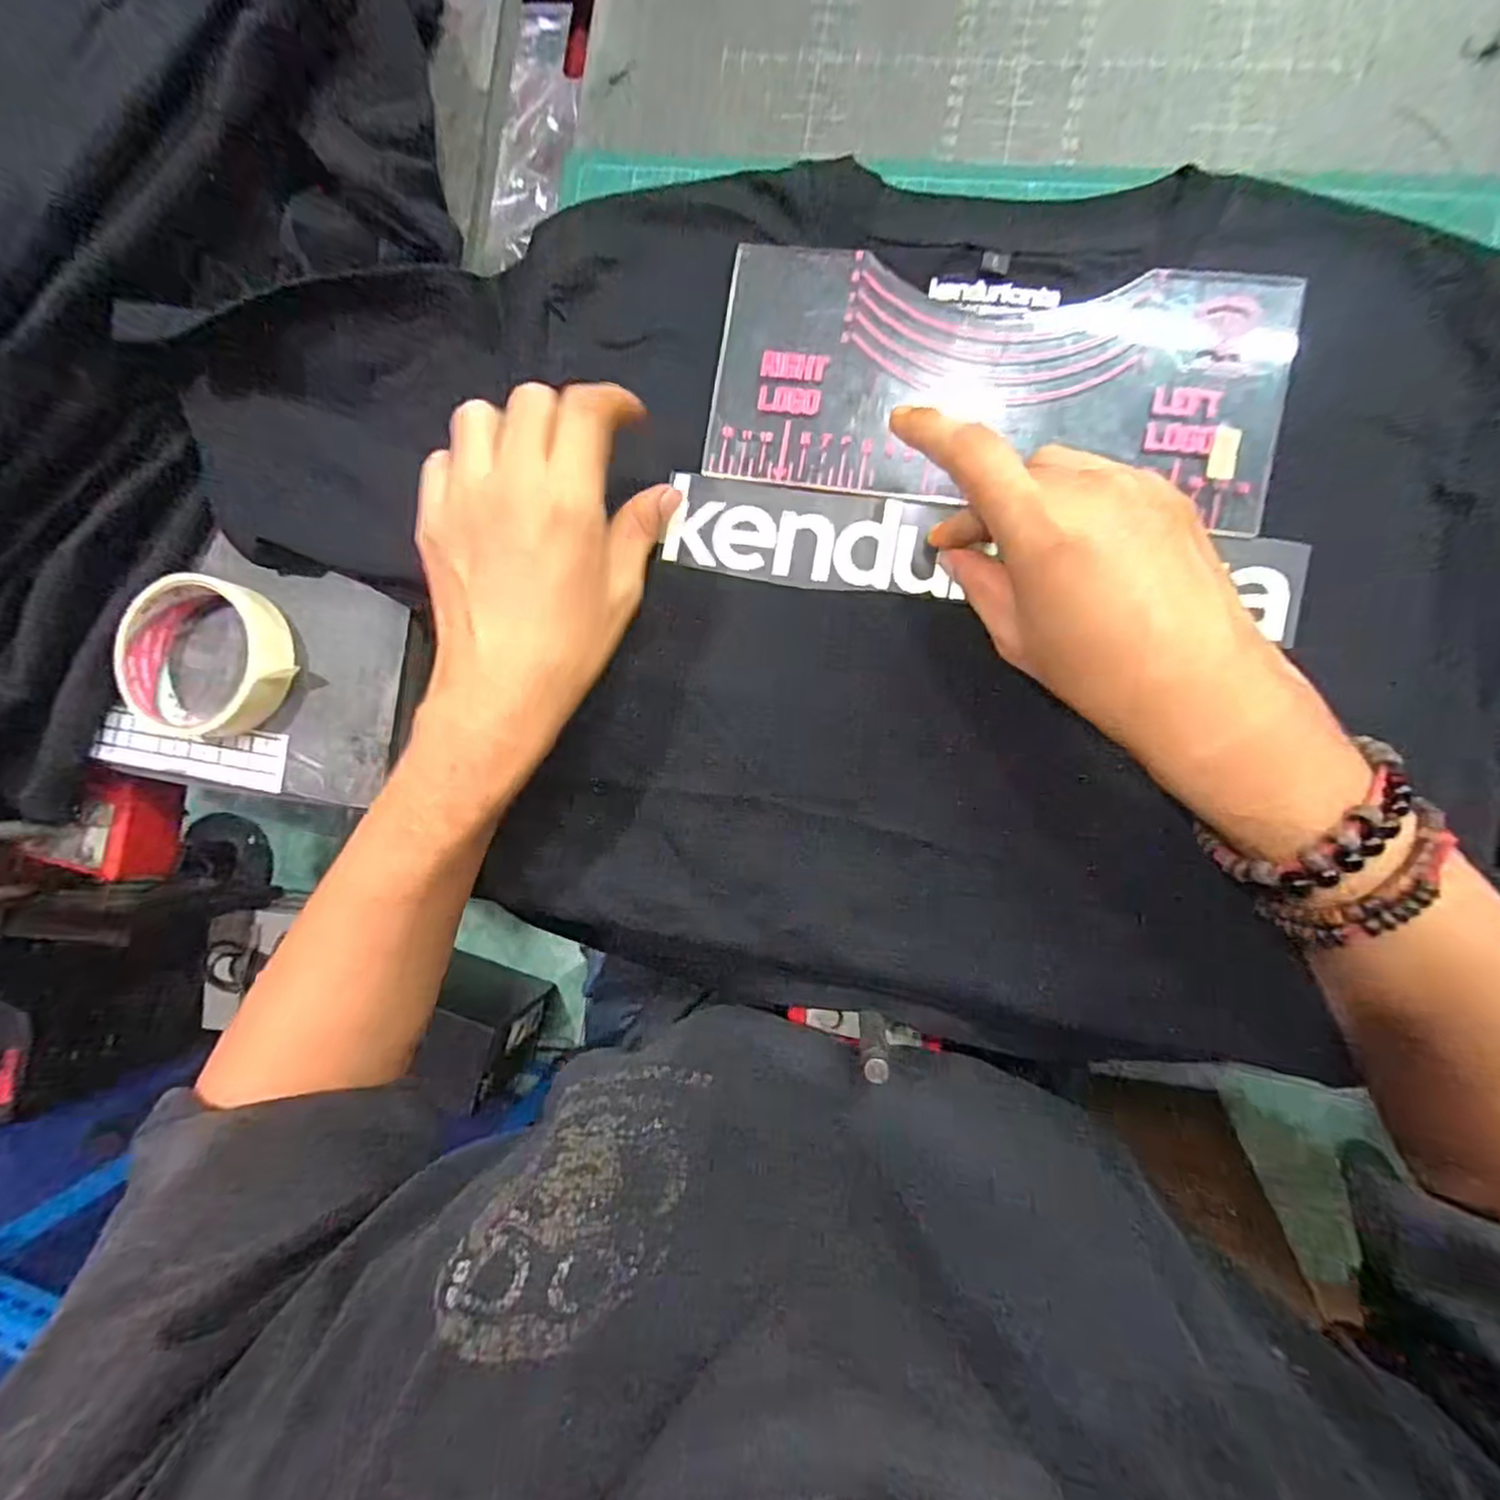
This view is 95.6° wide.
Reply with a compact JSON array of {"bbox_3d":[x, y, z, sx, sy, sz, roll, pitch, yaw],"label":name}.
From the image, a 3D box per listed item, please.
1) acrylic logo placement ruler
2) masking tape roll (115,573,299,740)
[{"bbox_3d":[0.111,-0.174,0.323,0.256,0.009,0.113,10,90,8],"label":"acrylic logo placement ruler"},{"bbox_3d":[-0.300,-0.050,0.376,0.088,0.027,0.085,0,89,8],"label":"masking tape roll"}]

